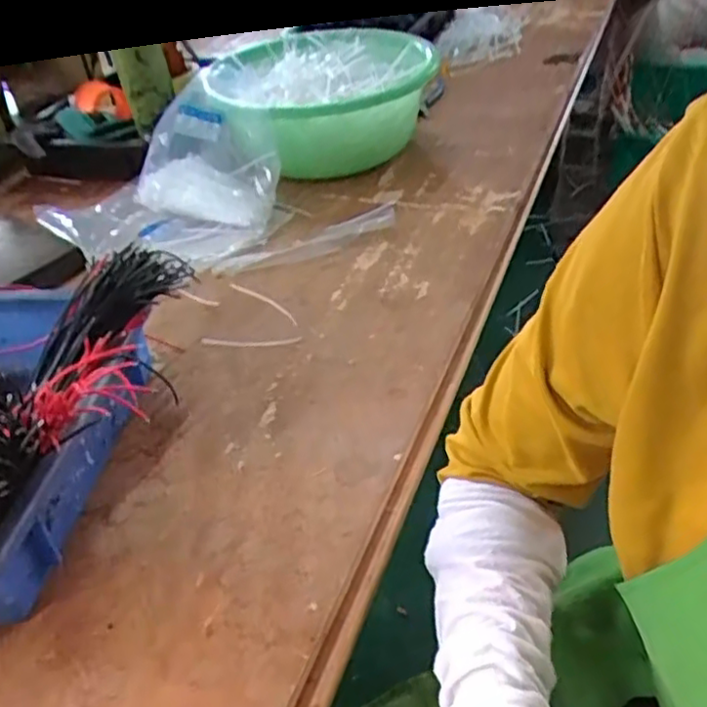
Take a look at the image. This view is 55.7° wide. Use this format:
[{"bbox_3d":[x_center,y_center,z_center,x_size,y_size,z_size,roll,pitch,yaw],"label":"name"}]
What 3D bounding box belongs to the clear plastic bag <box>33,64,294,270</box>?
[{"bbox_3d":[-0.224,-0.212,0.817,0.273,0.099,0.203,5,43,13],"label":"clear plastic bag"}]

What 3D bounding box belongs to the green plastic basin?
[{"bbox_3d":[-0.046,-0.373,0.958,0.289,0.110,0.288,-4,42,3],"label":"green plastic basin"}]

